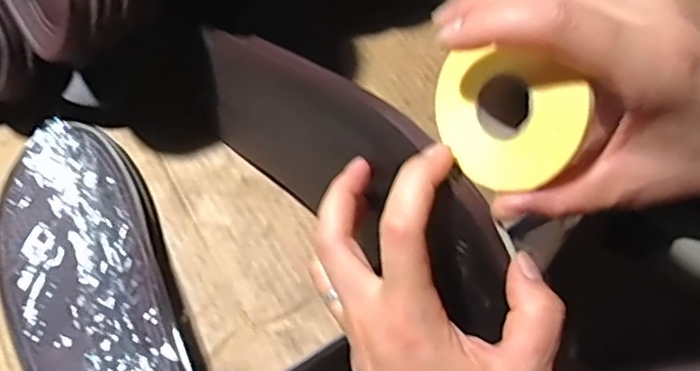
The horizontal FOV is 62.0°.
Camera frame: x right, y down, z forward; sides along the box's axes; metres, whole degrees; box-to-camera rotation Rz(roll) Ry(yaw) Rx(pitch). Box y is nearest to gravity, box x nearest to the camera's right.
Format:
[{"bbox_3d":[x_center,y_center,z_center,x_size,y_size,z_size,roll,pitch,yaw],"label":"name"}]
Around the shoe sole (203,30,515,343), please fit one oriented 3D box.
[{"bbox_3d":[-0.006,-0.013,0.324,0.016,0.090,0.228,-26,43,-34],"label":"shoe sole"}]

